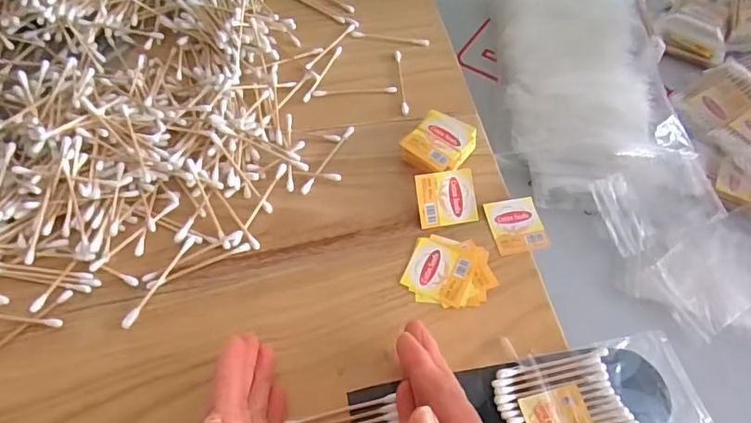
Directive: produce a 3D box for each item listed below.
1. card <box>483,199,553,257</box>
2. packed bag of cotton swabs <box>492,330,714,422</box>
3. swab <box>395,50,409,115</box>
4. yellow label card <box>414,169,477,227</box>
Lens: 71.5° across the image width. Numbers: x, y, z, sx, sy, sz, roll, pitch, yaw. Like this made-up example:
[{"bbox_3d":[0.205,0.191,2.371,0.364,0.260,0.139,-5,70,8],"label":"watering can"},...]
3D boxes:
[{"bbox_3d":[0.104,0.010,0.384,0.039,0.004,0.042,-10,61,-8],"label":"card"},{"bbox_3d":[0.136,0.114,0.319,0.120,0.010,0.063,-9,57,-9],"label":"packed bag of cotton swabs"},{"bbox_3d":[0.023,-0.113,0.453,0.006,0.006,0.073,-2,57,-5],"label":"swab"},{"bbox_3d":[0.052,-0.010,0.382,0.043,0.004,0.039,-8,90,-9],"label":"yellow label card"}]

